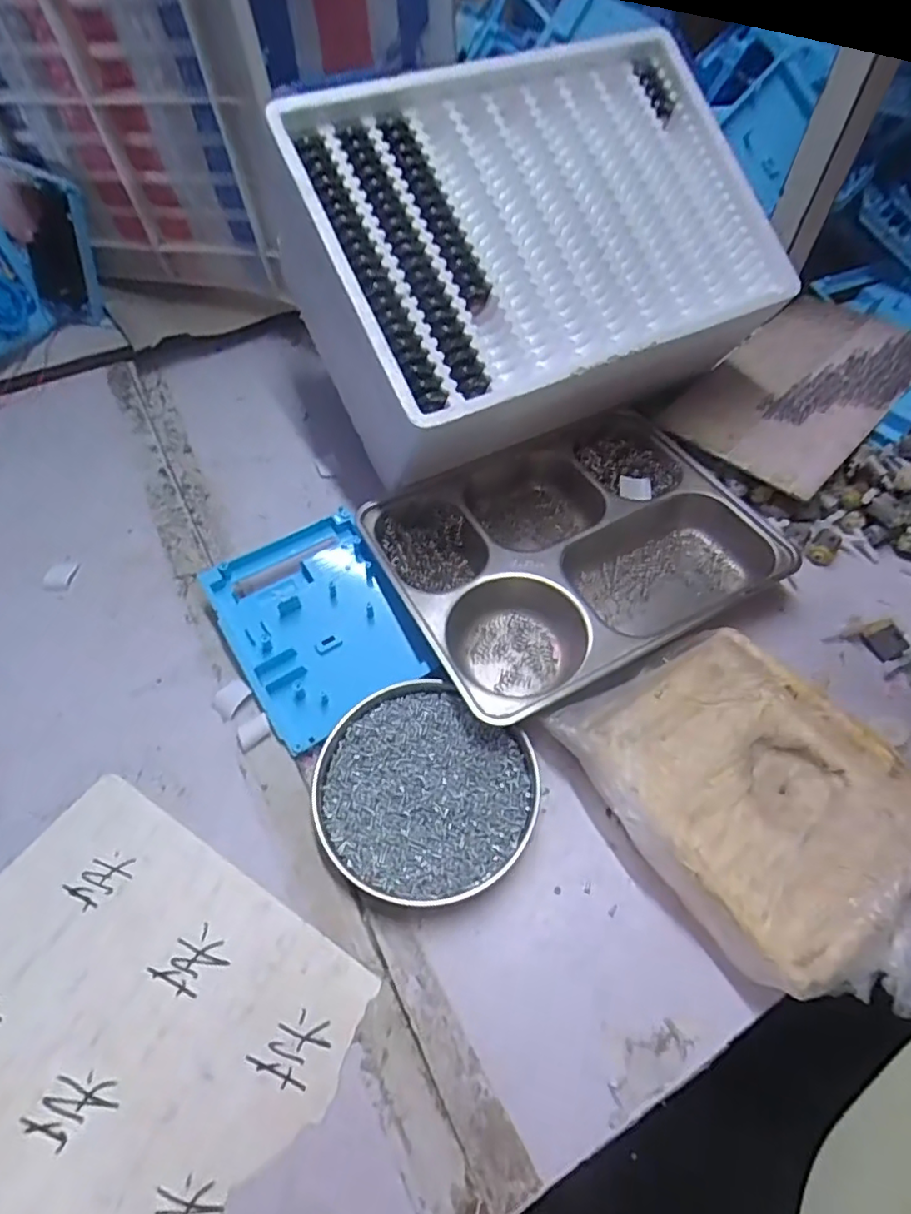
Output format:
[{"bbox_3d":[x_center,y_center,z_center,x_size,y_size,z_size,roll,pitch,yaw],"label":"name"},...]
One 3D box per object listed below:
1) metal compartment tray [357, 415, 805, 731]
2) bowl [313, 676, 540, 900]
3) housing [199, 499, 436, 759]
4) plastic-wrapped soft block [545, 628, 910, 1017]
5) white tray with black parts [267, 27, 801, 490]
[{"bbox_3d":[0.088,-0.053,0.478,0.286,0.036,0.238,-25,59,-17],"label":"metal compartment tray"},{"bbox_3d":[-0.021,0.115,0.373,0.134,0.019,0.124,1,55,-1],"label":"bowl"},{"bbox_3d":[-0.103,0.010,0.438,0.119,0.030,0.163,-25,59,-17],"label":"housing"},{"bbox_3d":[0.184,0.116,0.361,0.153,0.040,0.213,-32,62,-21],"label":"plastic-wrapped soft block"},{"bbox_3d":[0.062,-0.294,0.501,0.380,0.136,0.286,-25,87,-18],"label":"white tray with black parts"}]

